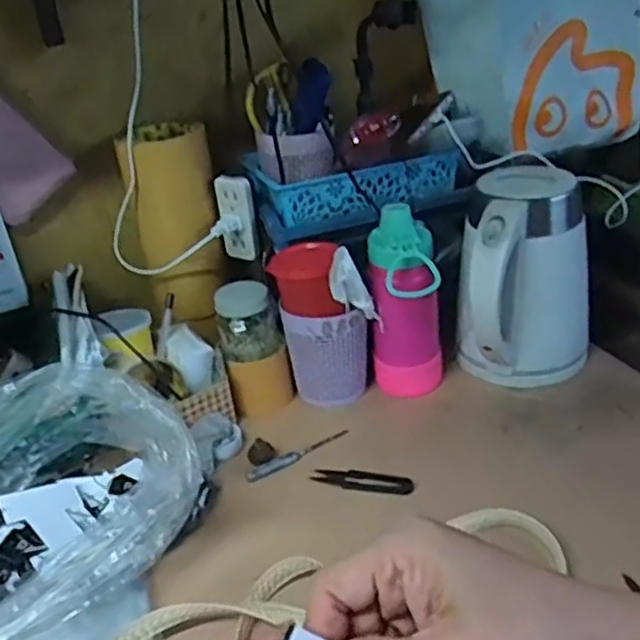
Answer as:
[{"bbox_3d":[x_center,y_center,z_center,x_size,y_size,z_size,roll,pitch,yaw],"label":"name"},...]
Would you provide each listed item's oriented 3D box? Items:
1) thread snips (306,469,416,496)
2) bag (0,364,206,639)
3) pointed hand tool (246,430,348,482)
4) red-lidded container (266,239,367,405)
[{"bbox_3d":[0.041,0.153,0.656,0.098,0.007,0.029,3,31,17],"label":"thread snips"},{"bbox_3d":[-0.244,0.158,0.556,0.204,0.127,0.262,21,39,40],"label":"bag"},{"bbox_3d":[-0.021,0.136,0.697,0.118,0.006,0.018,-24,33,-28],"label":"pointed hand tool"},{"bbox_3d":[0.004,0.010,0.752,0.082,0.174,0.069,18,37,36],"label":"red-lidded container"}]

